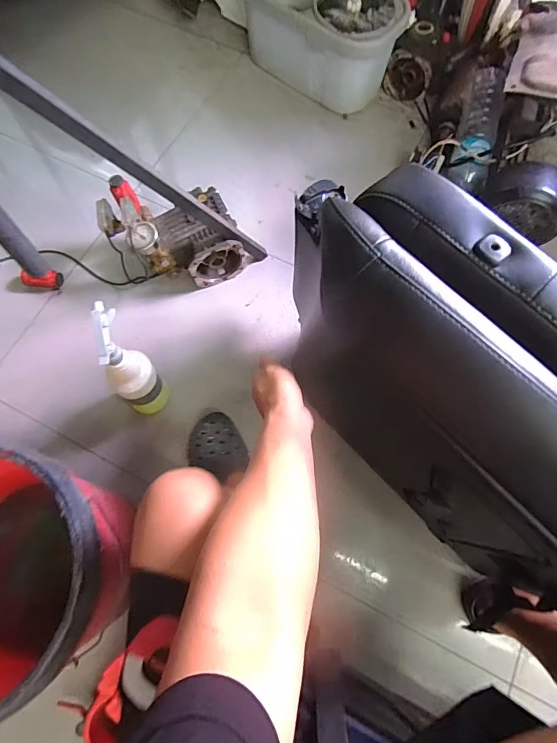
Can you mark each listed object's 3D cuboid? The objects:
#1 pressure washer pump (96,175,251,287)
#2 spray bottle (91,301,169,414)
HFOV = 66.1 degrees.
[{"bbox_3d":[-0.235,-0.311,0.981,0.284,0.175,0.188,-11,72,-5],"label":"pressure washer pump"},{"bbox_3d":[-0.278,-0.002,0.807,0.096,0.328,0.095,43,76,12],"label":"spray bottle"}]

